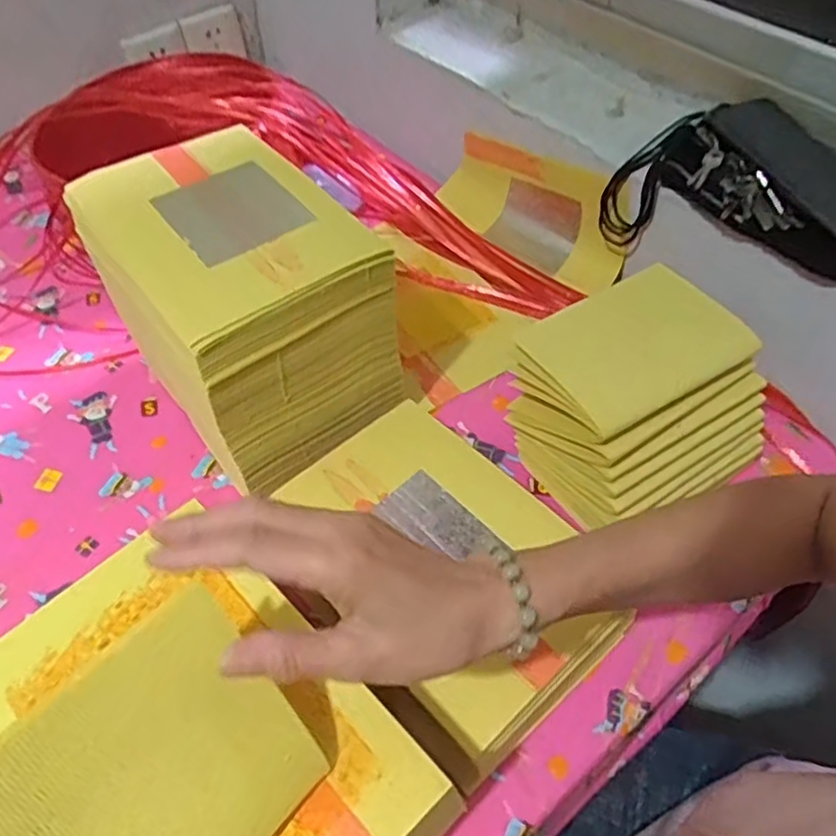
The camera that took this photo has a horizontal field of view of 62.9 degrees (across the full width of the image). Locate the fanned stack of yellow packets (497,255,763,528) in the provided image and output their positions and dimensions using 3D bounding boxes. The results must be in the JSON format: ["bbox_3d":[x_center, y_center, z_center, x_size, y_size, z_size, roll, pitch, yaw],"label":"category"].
[{"bbox_3d":[0.179,-0.013,0.548,0.172,0.126,0.141,-22,55,-14],"label":"fanned stack of yellow packets"}]

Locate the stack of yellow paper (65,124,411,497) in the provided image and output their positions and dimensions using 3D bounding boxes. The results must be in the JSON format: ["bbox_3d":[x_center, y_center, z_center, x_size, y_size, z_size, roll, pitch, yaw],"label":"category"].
[{"bbox_3d":[-0.145,-0.097,0.579,0.160,0.169,0.239,-33,59,-21],"label":"stack of yellow paper"}]

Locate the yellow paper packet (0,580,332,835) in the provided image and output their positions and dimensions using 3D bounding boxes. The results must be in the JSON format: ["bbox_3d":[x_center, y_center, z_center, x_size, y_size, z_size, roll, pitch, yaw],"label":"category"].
[{"bbox_3d":[-0.119,0.158,0.271,0.153,0.009,0.113,-39,105,-34],"label":"yellow paper packet"}]

